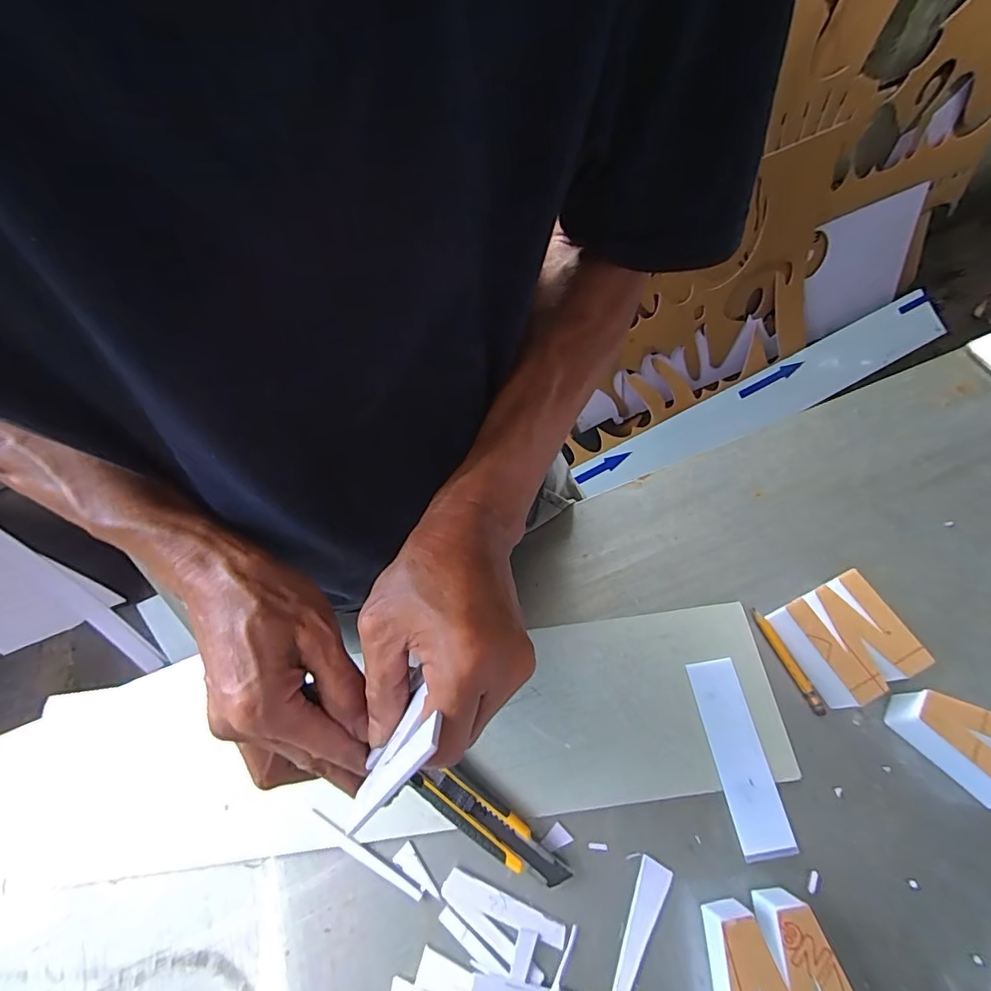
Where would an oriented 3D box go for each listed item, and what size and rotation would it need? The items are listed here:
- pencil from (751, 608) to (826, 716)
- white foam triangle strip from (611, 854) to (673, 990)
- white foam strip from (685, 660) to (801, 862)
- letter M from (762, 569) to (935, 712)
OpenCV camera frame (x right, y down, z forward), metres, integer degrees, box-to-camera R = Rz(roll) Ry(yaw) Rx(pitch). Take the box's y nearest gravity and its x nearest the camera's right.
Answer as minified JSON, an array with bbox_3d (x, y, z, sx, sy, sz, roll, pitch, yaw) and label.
[{"bbox_3d":[0.244,0.137,0.422,0.008,0.005,0.091,-21,65,-7],"label":"pencil"},{"bbox_3d":[0.098,0.307,0.350,0.021,0.004,0.095,23,68,13],"label":"white foam triangle strip"},{"bbox_3d":[0.187,0.198,0.390,0.038,0.004,0.135,-9,64,-2],"label":"white foam strip"},{"bbox_3d":[0.280,0.116,0.409,0.072,0.044,0.082,-24,66,-9],"label":"letter M"}]

